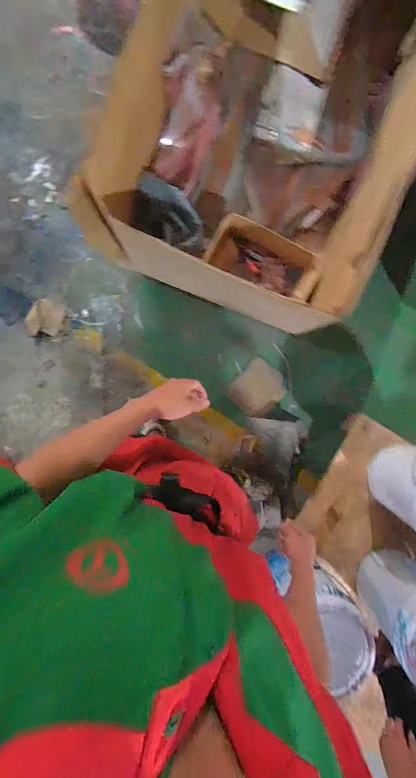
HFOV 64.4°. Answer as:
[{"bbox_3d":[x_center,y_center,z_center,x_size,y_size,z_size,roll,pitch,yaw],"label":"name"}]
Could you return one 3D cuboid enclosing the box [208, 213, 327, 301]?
[{"bbox_3d":[0.212,-0.483,1.232,0.420,0.102,0.172,29,96,12],"label":"box"}]

